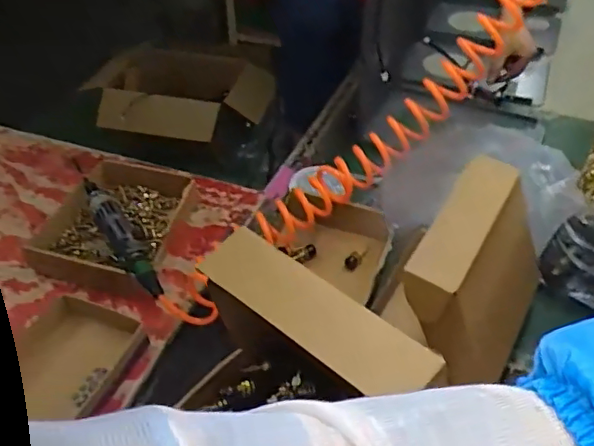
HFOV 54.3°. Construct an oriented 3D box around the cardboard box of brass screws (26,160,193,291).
[{"bbox_3d":[-0.276,0.001,0.862,0.194,0.057,0.219,11,46,14],"label":"cardboard box of brass screws"}]

